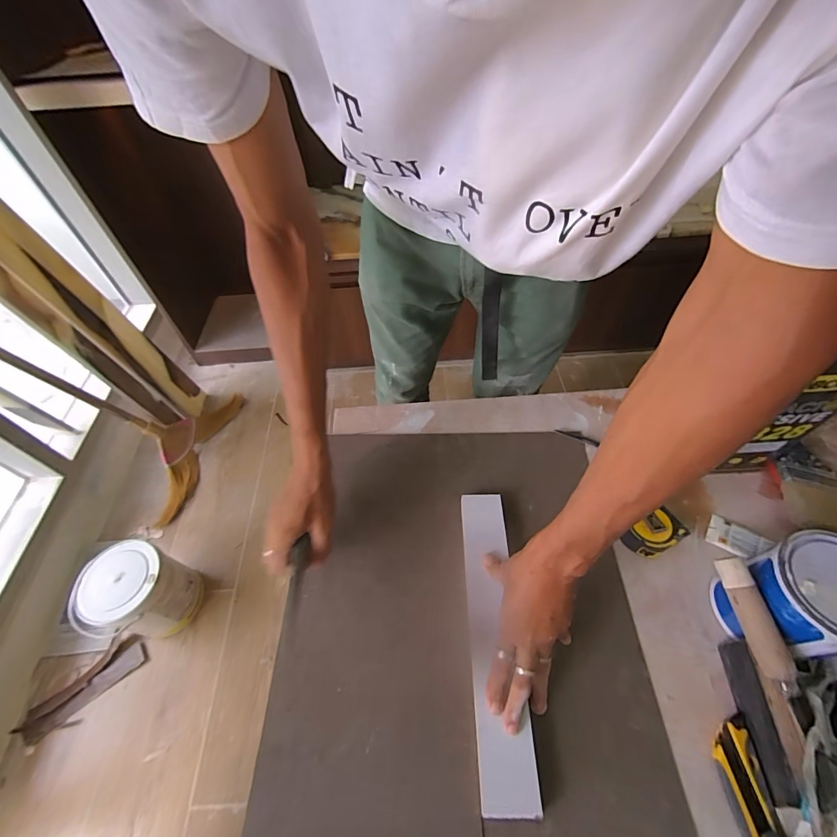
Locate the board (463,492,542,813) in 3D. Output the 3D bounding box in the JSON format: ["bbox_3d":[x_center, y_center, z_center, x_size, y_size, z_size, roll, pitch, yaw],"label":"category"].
[{"bbox_3d":[0.083,0.233,0.446,0.055,0.009,0.309,-12,53,17],"label":"board"}]

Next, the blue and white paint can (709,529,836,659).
[{"bbox_3d":[0.389,0.186,0.404,0.098,0.119,0.096,-2,53,2],"label":"blue and white paint can"}]

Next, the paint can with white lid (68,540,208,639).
[{"bbox_3d":[-0.651,0.412,0.931,0.190,0.211,0.174,1,54,4],"label":"paint can with white lid"}]

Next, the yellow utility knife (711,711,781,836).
[{"bbox_3d":[0.304,0.384,0.334,0.036,0.020,0.204,-3,53,1],"label":"yellow utility knife"}]

